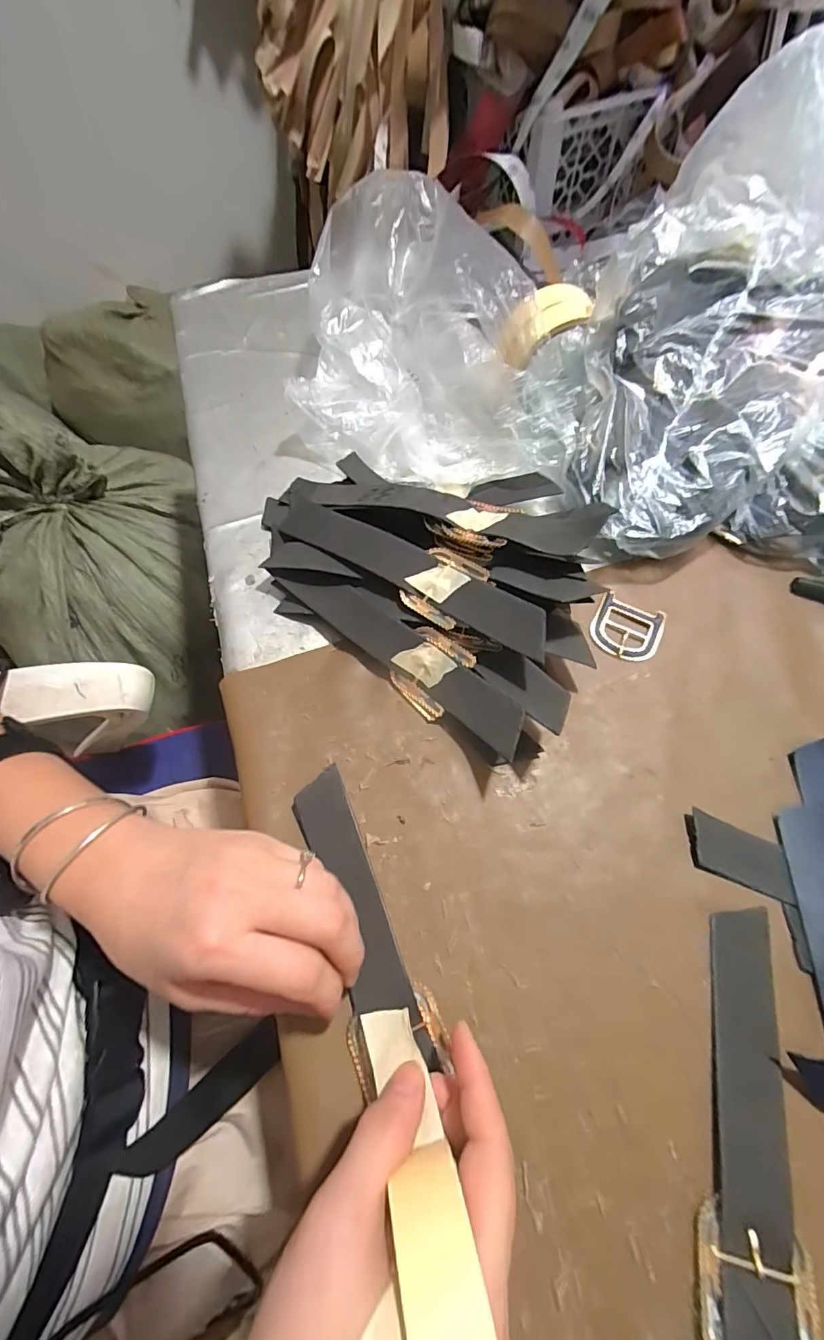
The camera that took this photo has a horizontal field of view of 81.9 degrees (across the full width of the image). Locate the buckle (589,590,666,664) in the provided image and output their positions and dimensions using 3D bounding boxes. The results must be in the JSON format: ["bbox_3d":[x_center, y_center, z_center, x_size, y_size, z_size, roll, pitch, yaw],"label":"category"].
[{"bbox_3d":[0.159,-0.031,0.352,0.050,0.005,0.049,28,67,13],"label":"buckle"}]

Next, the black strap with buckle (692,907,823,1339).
[{"bbox_3d":[0.156,0.232,0.217,0.047,0.015,0.222,9,64,5],"label":"black strap with buckle"}]

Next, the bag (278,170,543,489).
[{"bbox_3d":[0.003,-0.304,0.429,0.199,0.116,0.275,2,64,1],"label":"bag"}]

